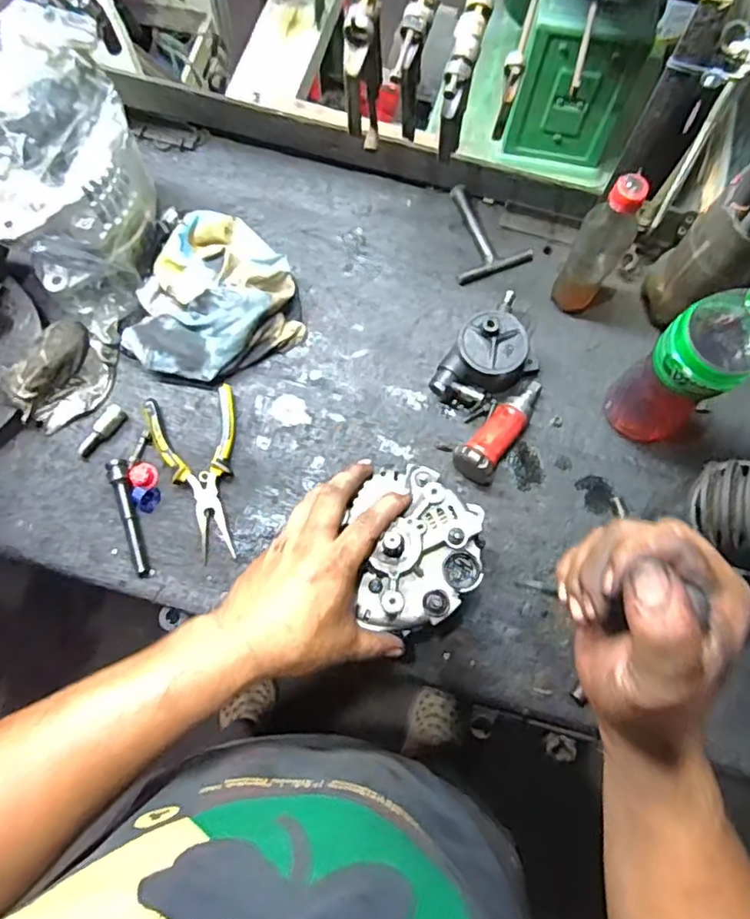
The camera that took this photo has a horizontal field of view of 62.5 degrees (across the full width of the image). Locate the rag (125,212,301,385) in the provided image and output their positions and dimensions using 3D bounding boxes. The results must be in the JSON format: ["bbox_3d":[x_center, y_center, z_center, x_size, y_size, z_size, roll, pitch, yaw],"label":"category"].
[{"bbox_3d":[-0.201,-0.192,0.723,0.203,0.066,0.187,-30,77,-9],"label":"rag"}]

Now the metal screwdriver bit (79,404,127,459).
[{"bbox_3d":[-0.309,-0.031,0.699,0.019,0.016,0.067,32,76,7],"label":"metal screwdriver bit"}]

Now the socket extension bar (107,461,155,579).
[{"bbox_3d":[-0.269,0.064,0.680,0.019,0.019,0.134,-17,76,-6],"label":"socket extension bar"}]

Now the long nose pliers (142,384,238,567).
[{"bbox_3d":[-0.188,0.013,0.688,0.096,0.022,0.184,-16,76,-6],"label":"long nose pliers"}]

